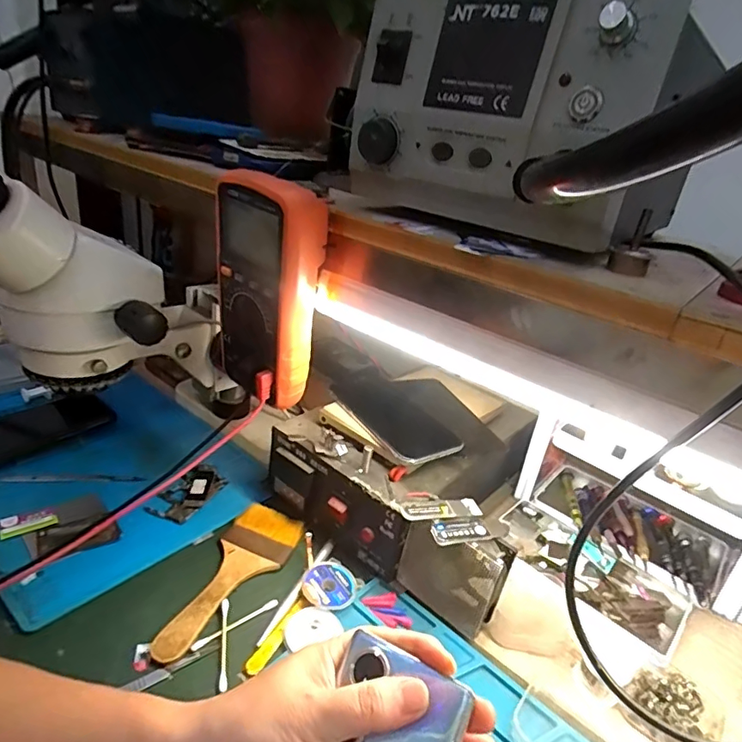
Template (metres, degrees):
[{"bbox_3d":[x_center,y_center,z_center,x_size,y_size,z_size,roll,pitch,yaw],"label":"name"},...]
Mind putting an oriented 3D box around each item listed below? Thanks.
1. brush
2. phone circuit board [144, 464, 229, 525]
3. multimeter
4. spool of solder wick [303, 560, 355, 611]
[{"bbox_3d":[-0.117,0.172,0.425,0.059,0.006,0.161,15,27,16],"label":"brush"},{"bbox_3d":[-0.181,0.121,0.504,0.042,0.006,0.076,23,34,14],"label":"phone circuit board"},{"bbox_3d":[-0.084,-0.064,0.407,0.085,0.173,0.047,25,31,31],"label":"multimeter"},{"bbox_3d":[-0.035,0.180,0.424,0.041,0.010,0.047,11,26,6],"label":"spool of solder wick"}]

